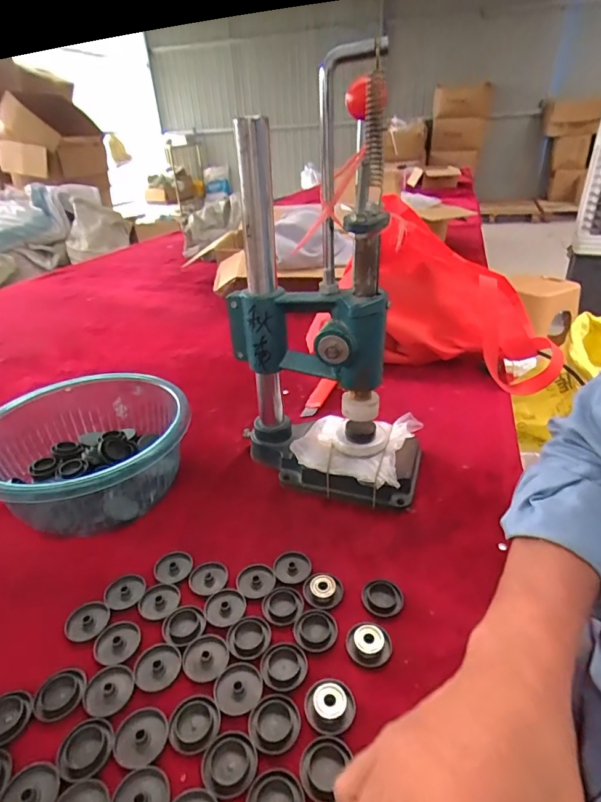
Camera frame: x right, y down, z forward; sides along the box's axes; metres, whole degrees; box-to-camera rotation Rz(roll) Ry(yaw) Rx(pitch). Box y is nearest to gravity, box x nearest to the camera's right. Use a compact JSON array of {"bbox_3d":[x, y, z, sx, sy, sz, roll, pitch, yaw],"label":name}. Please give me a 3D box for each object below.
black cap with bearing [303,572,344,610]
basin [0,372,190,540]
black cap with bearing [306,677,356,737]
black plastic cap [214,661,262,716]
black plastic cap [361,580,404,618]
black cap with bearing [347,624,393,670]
[{"bbox_3d":[0.019,0.159,0.370,0.032,0.008,0.031,-1,31,1],"label":"black cap with bearing"},{"bbox_3d":[-0.222,0.056,0.473,0.199,0.089,0.201,-1,31,1],"label":"basin"},{"bbox_3d":[0.020,0.203,0.296,0.033,0.008,0.033,-1,31,1],"label":"black cap with bearing"},{"bbox_3d":[-0.044,0.200,0.308,0.033,0.004,0.032,-1,31,1],"label":"black plastic cap"},{"bbox_3d":[0.068,0.163,0.365,0.033,0.005,0.031,-1,31,1],"label":"black plastic cap"},{"bbox_3d":[0.052,0.181,0.331,0.033,0.010,0.033,-1,31,1],"label":"black cap with bearing"}]

